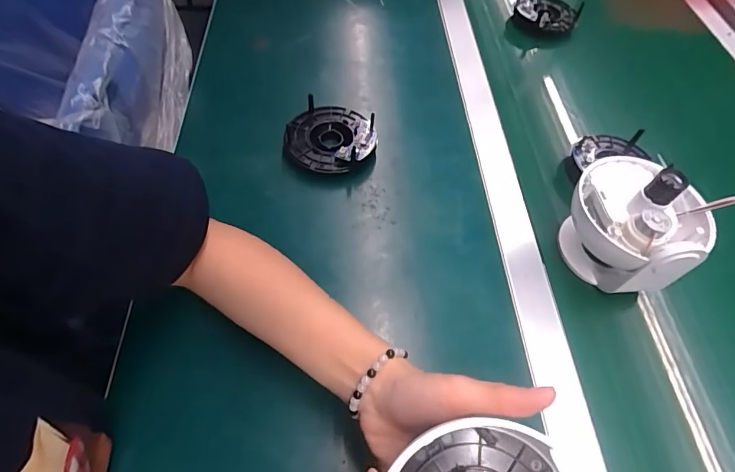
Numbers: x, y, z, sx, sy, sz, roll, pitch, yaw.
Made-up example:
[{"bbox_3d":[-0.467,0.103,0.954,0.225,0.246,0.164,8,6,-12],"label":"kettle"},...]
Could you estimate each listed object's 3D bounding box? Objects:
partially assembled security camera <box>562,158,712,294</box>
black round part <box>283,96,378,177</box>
[{"bbox_3d":[0.249,-0.010,0.408,0.104,0.130,0.114,-35,66,-23],"label":"partially assembled security camera"},{"bbox_3d":[-0.040,-0.114,0.489,0.099,0.034,0.096,2,58,-3],"label":"black round part"}]

